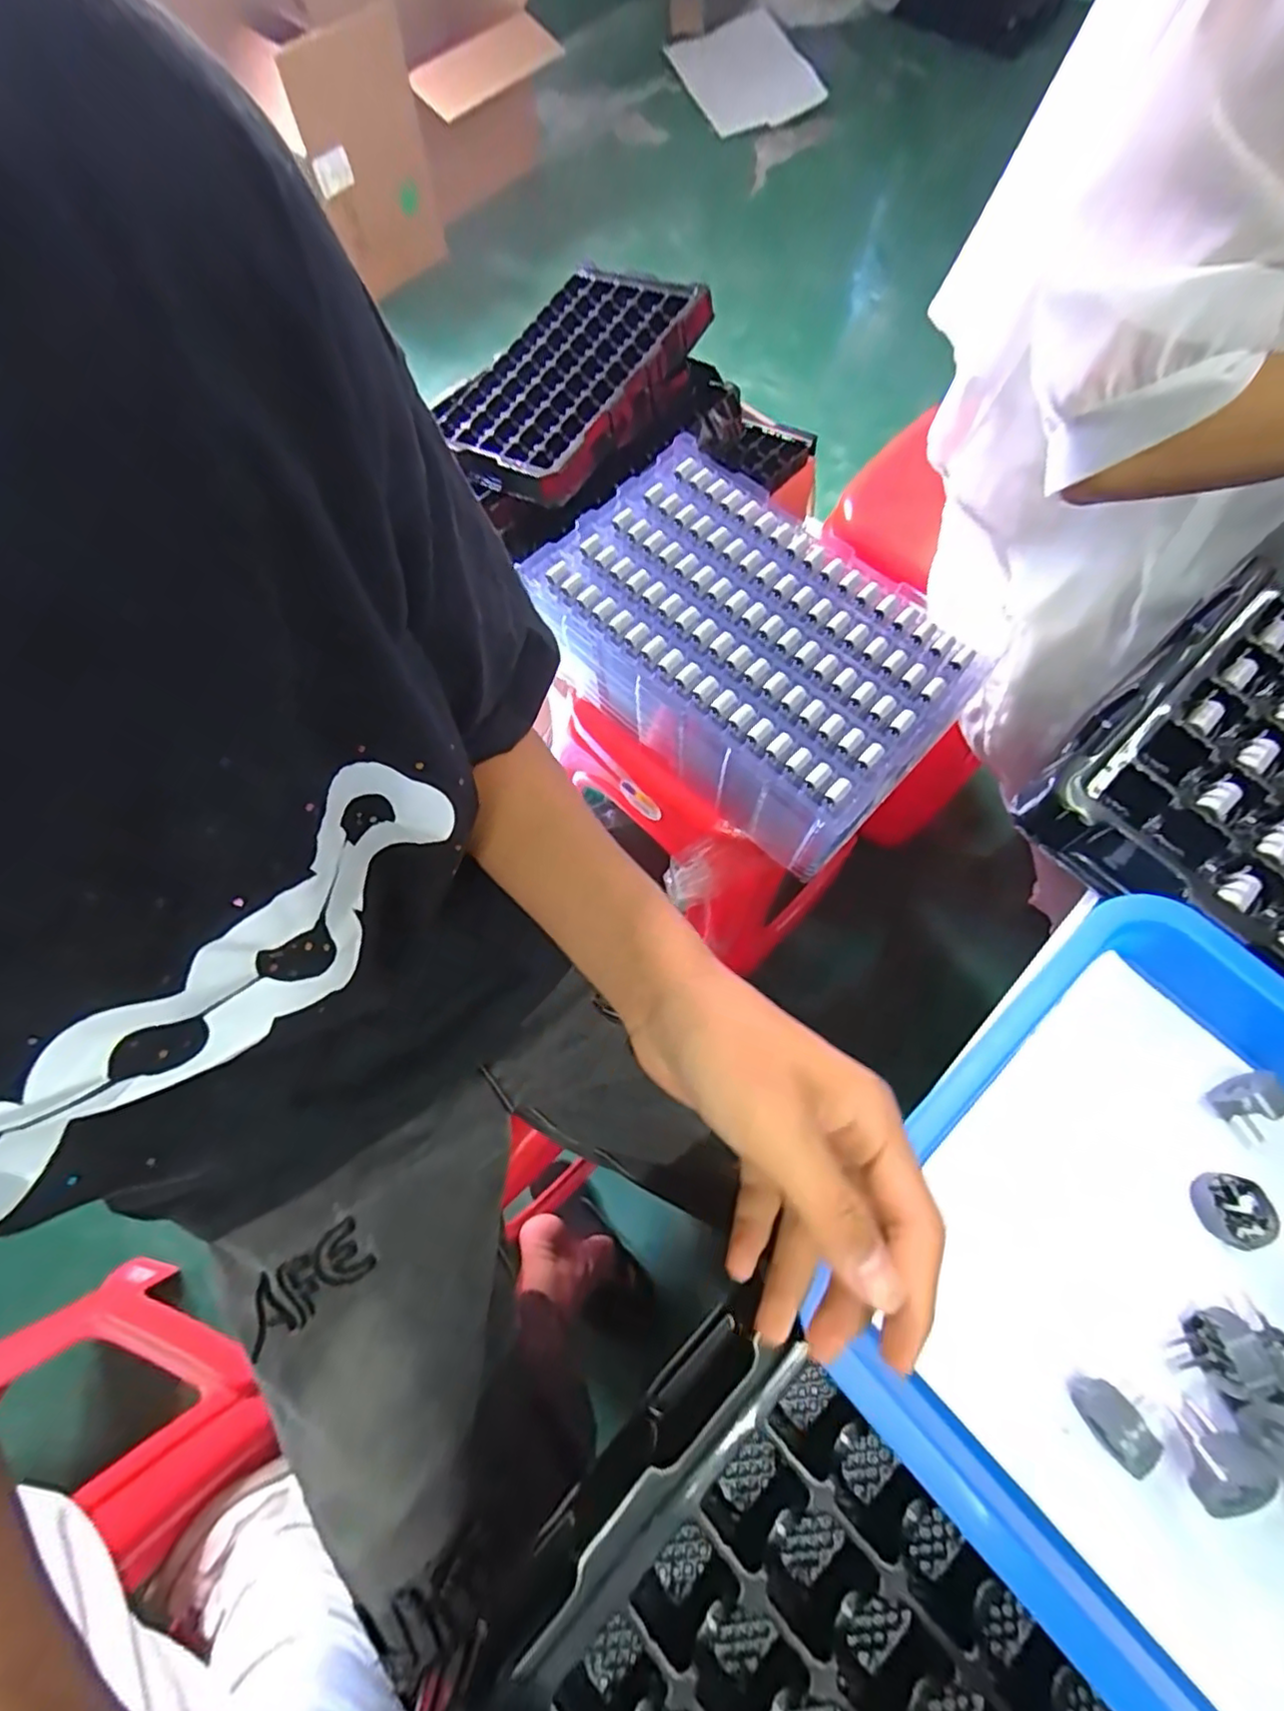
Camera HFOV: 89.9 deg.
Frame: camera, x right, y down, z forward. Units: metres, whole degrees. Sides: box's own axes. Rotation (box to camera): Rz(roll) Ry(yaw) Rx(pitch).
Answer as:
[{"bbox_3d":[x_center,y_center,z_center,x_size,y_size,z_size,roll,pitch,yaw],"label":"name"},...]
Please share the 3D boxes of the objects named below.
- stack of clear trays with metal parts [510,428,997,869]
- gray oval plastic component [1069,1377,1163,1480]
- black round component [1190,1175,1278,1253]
[{"bbox_3d":[0.093,-0.190,0.612,0.372,0.109,0.237,42,77,13],"label":"stack of clear trays with metal parts"},{"bbox_3d":[0.186,0.224,0.255,0.018,0.022,0.025,-38,74,-11],"label":"gray oval plastic component"},{"bbox_3d":[0.260,0.156,0.283,0.024,0.018,0.027,29,74,12],"label":"black round component"}]

